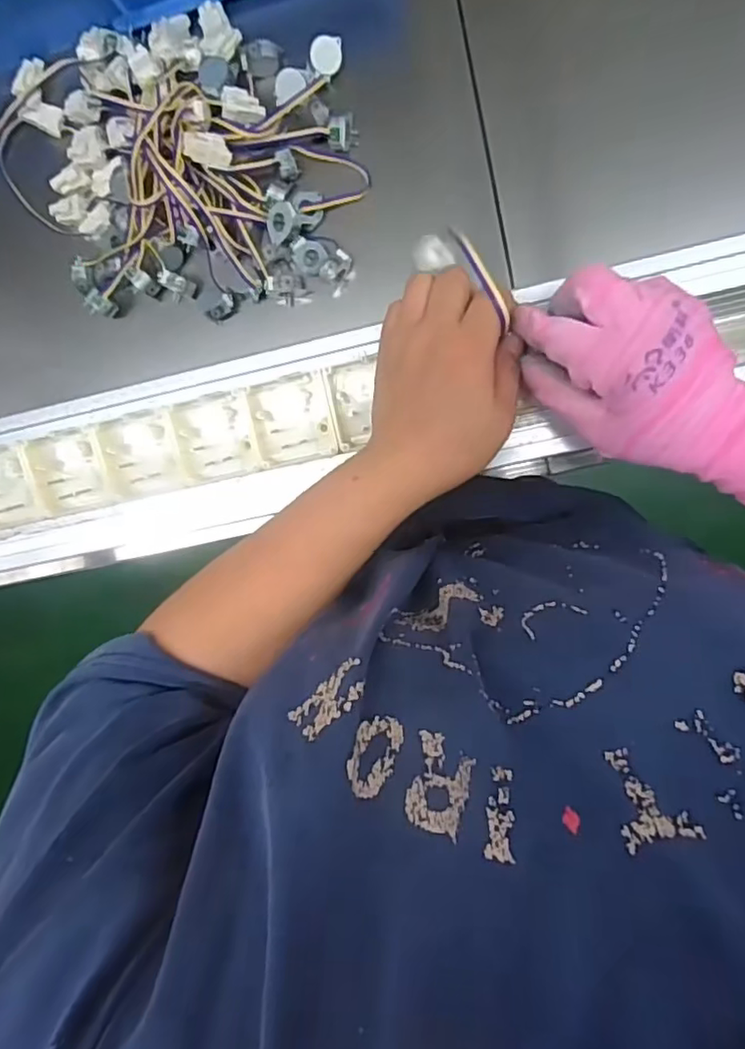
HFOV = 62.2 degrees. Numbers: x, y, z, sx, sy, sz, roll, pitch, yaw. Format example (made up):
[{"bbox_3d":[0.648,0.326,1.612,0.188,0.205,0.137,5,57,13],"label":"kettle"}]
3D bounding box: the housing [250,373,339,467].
[{"bbox_3d":[-0.048,-0.064,0.380,0.051,0.025,0.051,-11,95,9],"label":"housing"}]

